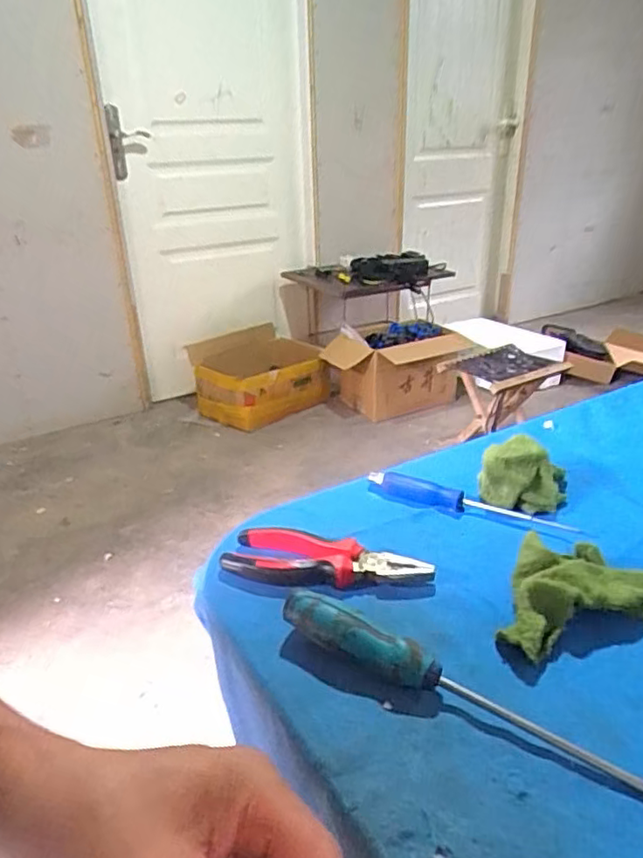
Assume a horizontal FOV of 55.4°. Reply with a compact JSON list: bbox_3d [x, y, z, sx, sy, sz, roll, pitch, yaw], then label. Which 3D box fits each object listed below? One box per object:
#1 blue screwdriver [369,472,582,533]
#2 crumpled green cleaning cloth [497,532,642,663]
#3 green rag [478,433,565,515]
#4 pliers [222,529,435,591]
[{"bbox_3d":[0.130,0.066,0.553,0.183,0.017,0.021,12,29,29],"label":"blue screwdriver"},{"bbox_3d":[0.184,0.109,0.435,0.155,0.034,0.086,-10,26,-15],"label":"crumpled green cleaning cloth"},{"bbox_3d":[0.185,0.039,0.560,0.075,0.056,0.071,7,27,20],"label":"green rag"},{"bbox_3d":[0.001,0.107,0.473,0.156,0.024,0.053,8,27,22],"label":"pliers"}]

